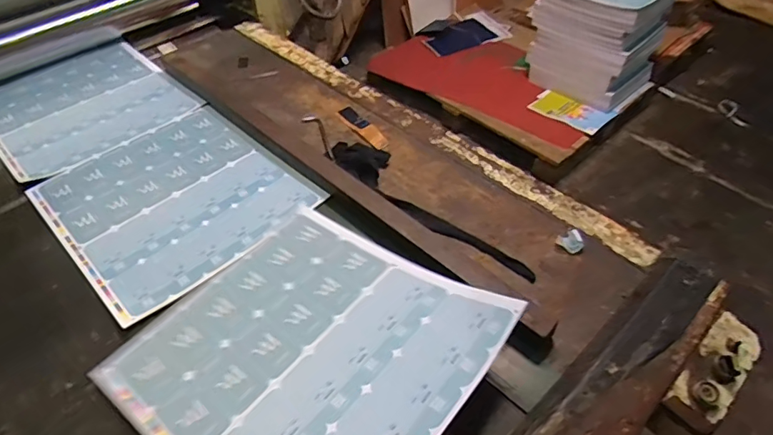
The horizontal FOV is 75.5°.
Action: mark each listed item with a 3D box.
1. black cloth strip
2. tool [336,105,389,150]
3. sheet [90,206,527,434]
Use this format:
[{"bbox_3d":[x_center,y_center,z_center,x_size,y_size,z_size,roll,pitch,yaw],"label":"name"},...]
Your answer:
[{"bbox_3d":[0.052,-0.023,0.817,0.083,0.028,0.422,-33,55,-25],"label":"black cloth strip"},{"bbox_3d":[-0.047,-0.182,0.979,0.036,0.014,0.160,-27,53,-21],"label":"tool"},{"bbox_3d":[-0.098,0.147,0.592,0.378,0.081,0.354,30,55,26],"label":"sheet"}]

